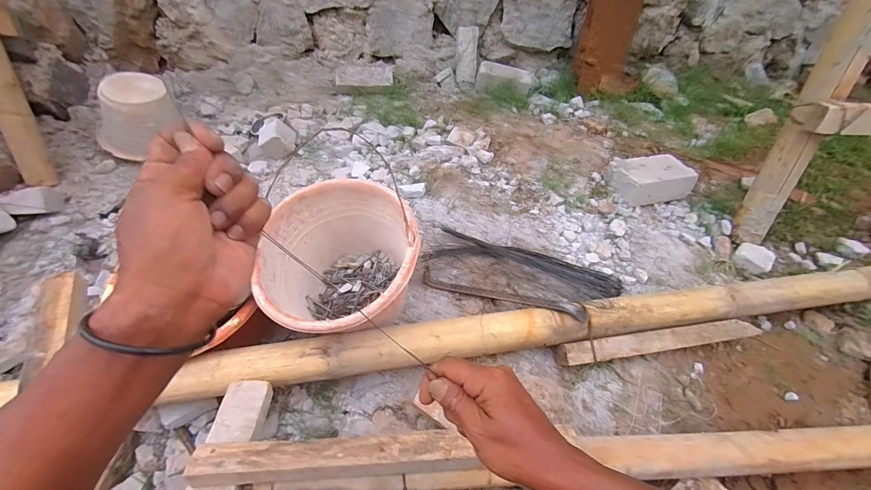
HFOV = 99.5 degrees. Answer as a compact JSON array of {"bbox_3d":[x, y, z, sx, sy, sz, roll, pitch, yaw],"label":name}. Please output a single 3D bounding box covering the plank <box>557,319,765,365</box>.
[{"bbox_3d":[0.408,0.174,0.670,0.384,0.024,0.037,-6,50,-8],"label":"plank"}]

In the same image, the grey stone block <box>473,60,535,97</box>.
[{"bbox_3d":[0.252,-0.615,1.378,0.215,0.087,0.061,19,51,12],"label":"grey stone block"}]

